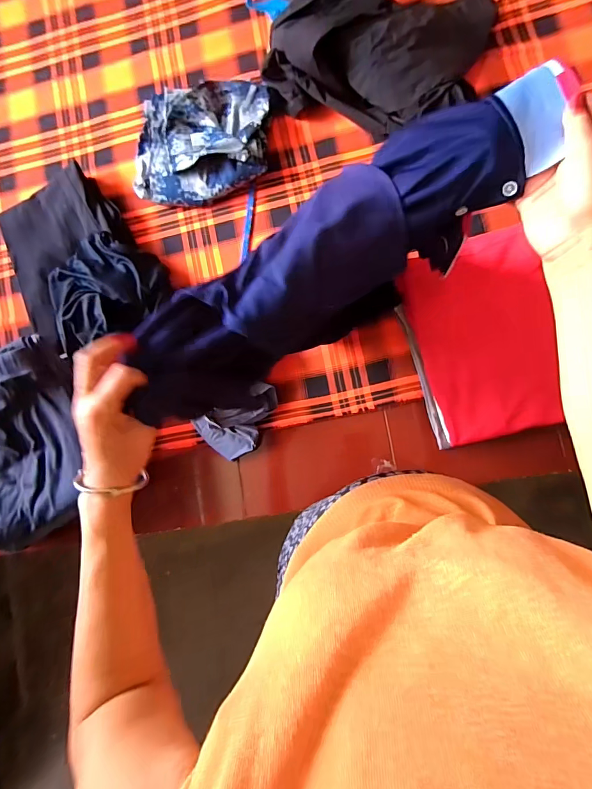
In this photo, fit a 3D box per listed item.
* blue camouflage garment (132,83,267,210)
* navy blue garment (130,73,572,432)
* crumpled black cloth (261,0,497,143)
[{"bbox_3d":[-0.200,-0.528,0.823,0.280,0.060,0.258,1,87,7],"label":"blue camouflage garment"},{"bbox_3d":[0.029,-0.126,0.378,0.436,0.060,0.129,-35,84,6],"label":"navy blue garment"},{"bbox_3d":[0.153,-0.697,0.755,0.389,0.122,0.337,21,90,8],"label":"crumpled black cloth"}]

